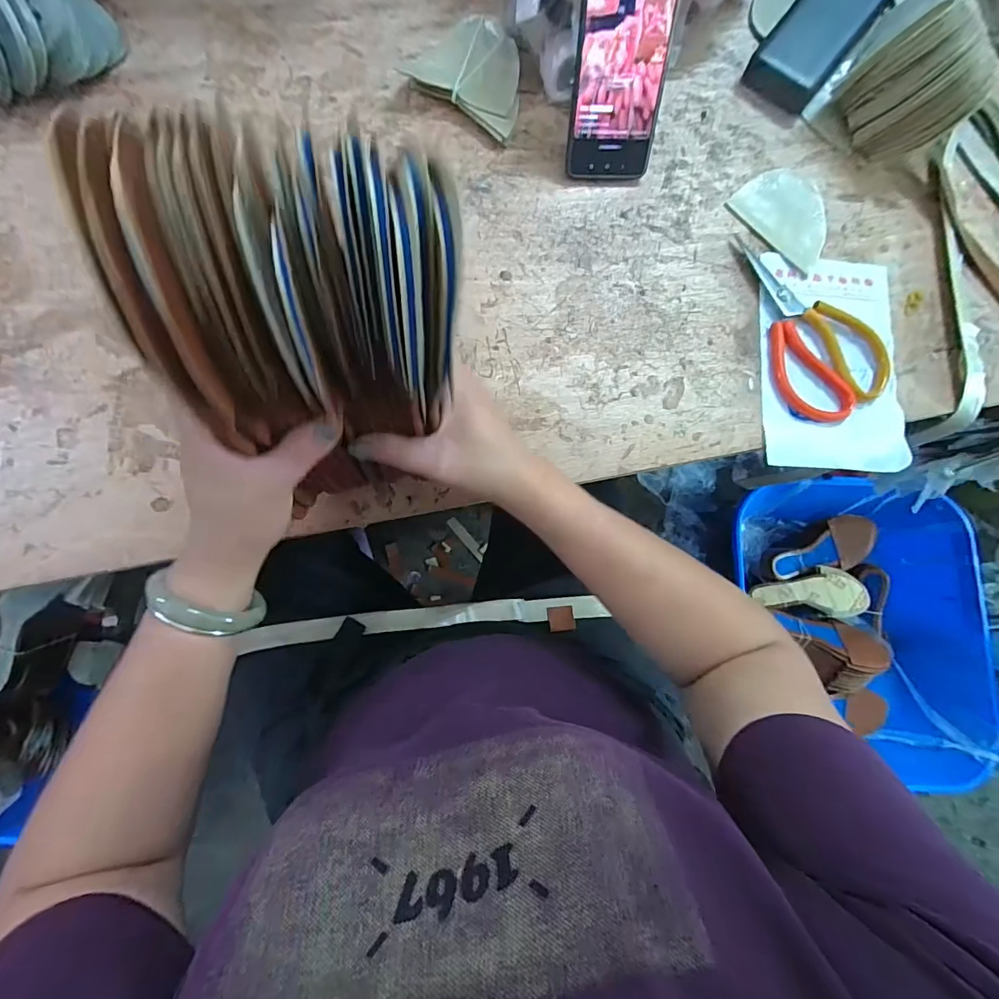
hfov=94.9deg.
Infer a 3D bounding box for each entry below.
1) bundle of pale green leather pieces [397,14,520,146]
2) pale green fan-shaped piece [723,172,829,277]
[{"bbox_3d":[-0.021,-0.412,0.442,0.119,0.024,0.082,36,81,3],"label":"bundle of pale green leather pieces"},{"bbox_3d":[0.288,-0.280,0.451,0.084,0.006,0.105,-40,85,-8],"label":"pale green fan-shaped piece"}]

